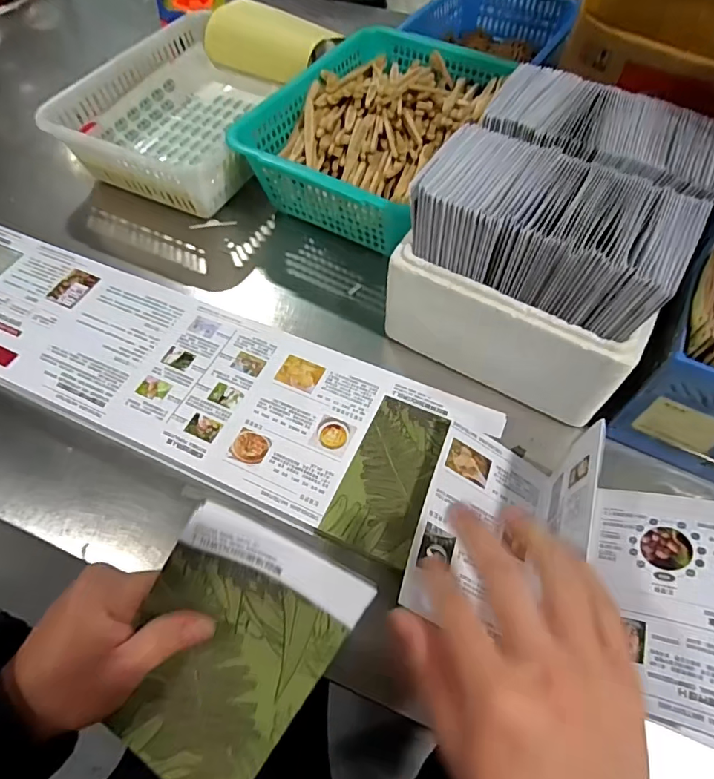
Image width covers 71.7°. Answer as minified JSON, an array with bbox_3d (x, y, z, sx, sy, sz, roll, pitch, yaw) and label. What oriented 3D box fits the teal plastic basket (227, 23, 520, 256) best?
[{"bbox_3d":[0.018,-0.349,0.670,0.239,0.095,0.359,22,61,14],"label":"teal plastic basket"}]

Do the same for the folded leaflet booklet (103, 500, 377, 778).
[{"bbox_3d":[-0.081,0.160,0.291,0.109,0.023,0.163,32,94,2],"label":"folded leaflet booklet"}]

